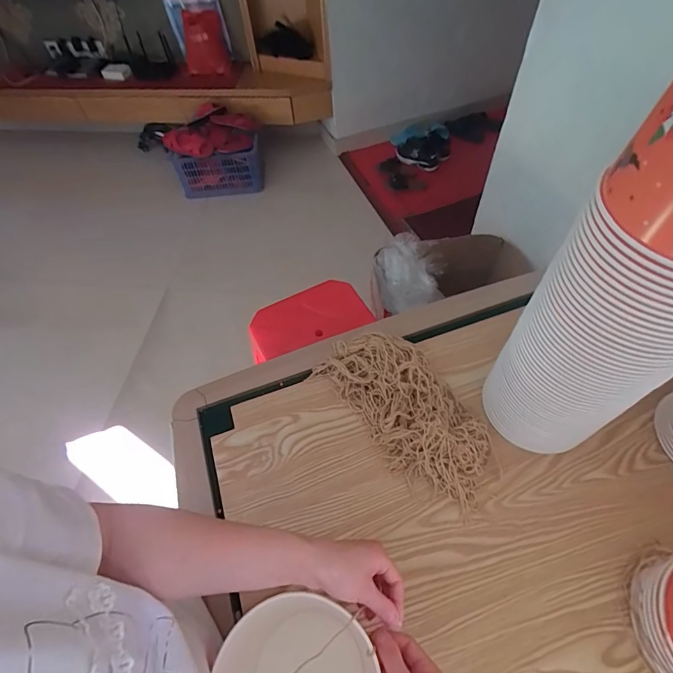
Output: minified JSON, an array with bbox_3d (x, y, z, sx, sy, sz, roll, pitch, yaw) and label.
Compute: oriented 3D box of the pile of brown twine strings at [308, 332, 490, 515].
[{"bbox_3d":[0.112,0.105,0.635,0.163,0.069,0.314,-40,62,-20],"label":"pile of brown twine strings"}]

